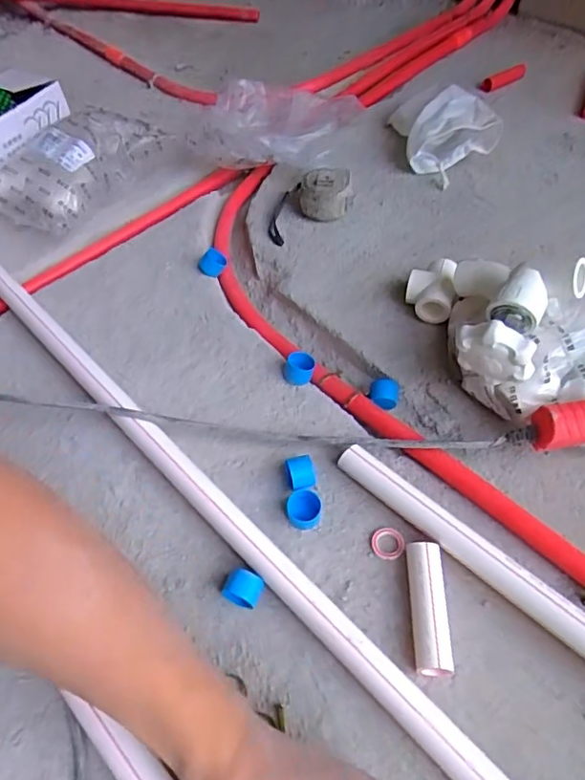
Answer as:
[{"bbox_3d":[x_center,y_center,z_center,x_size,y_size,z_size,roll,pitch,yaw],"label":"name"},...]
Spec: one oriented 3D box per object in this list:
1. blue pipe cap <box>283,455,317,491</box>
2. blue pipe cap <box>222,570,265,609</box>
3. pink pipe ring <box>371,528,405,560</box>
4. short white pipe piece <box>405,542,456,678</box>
[{"bbox_3d":[0.007,0.072,0.468,0.024,0.020,0.028,-18,56,-8],"label":"blue pipe cap"},{"bbox_3d":[-0.037,0.153,0.420,0.026,0.026,0.024,15,58,15],"label":"blue pipe cap"},{"bbox_3d":[0.077,0.124,0.443,0.026,0.004,0.026,-2,55,3],"label":"pink pipe ring"},{"bbox_3d":[0.099,0.161,0.405,0.026,0.029,0.089,-1,55,4],"label":"short white pipe piece"}]

